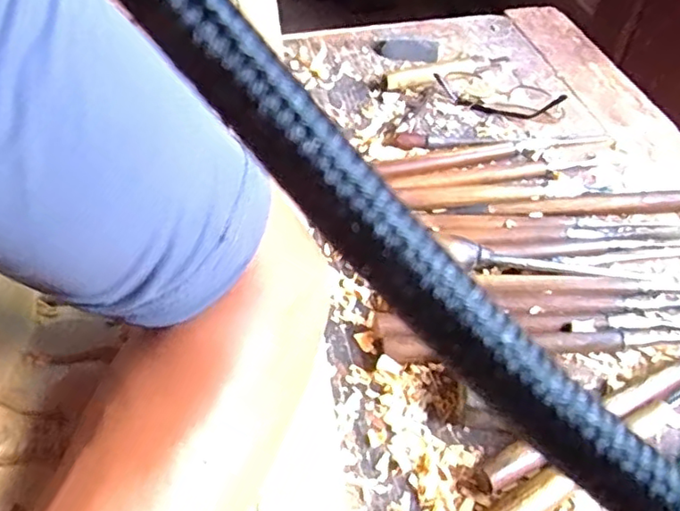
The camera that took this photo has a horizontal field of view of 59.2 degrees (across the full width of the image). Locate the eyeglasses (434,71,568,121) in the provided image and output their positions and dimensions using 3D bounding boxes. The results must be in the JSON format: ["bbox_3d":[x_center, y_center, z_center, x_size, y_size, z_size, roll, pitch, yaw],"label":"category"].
[{"bbox_3d":[0.159,-0.161,0.599,0.123,0.028,0.048,32,55,27],"label":"eyeglasses"}]

